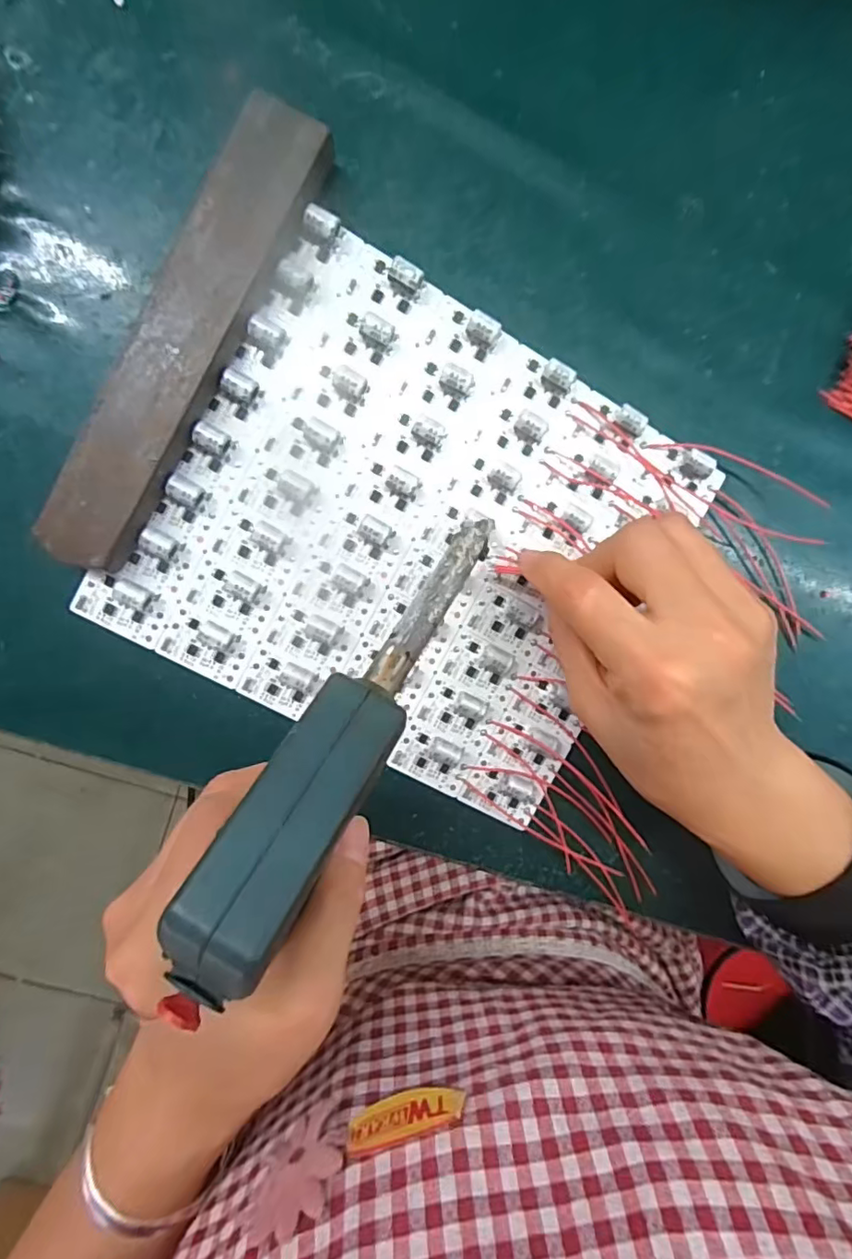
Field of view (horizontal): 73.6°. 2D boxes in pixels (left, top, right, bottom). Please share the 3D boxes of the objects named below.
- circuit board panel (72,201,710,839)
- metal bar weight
[{"bbox_3d":[-0.001,-0.040,0.262,0.220,0.012,0.201,28,93,-9],"label":"circuit board panel"},{"bbox_3d":[-0.100,-0.117,0.235,0.038,0.019,0.195,29,93,-9],"label":"metal bar weight"}]

